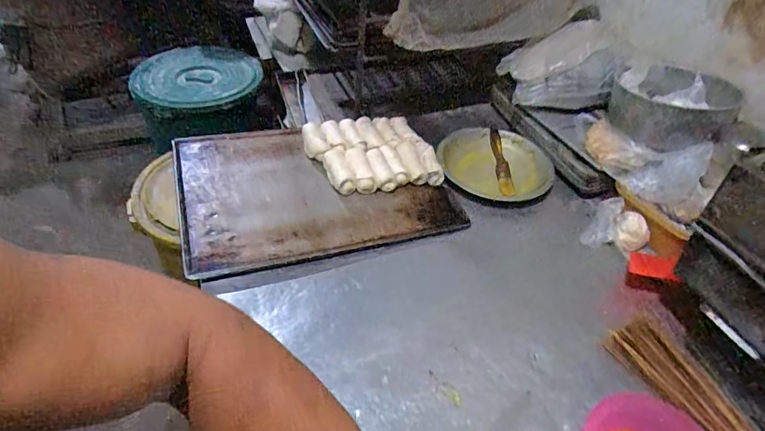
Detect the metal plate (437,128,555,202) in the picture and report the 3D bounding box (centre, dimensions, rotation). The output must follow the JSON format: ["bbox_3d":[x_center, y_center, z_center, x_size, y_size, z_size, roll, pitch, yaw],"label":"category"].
[{"bbox_3d":[0.213,-0.100,0.913,0.213,0.036,0.197,3,43,-3],"label":"metal plate"}]

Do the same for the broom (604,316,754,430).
[{"bbox_3d":[0.404,0.269,0.532,0.060,0.049,0.355,-15,47,-21],"label":"broom"}]

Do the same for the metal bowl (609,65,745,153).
[{"bbox_3d":[0.508,-0.196,0.831,0.183,0.081,0.178,2,43,-2],"label":"metal bowl"}]

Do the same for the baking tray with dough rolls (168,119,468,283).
[{"bbox_3d":[-0.121,-0.061,0.837,0.457,0.066,0.329,-11,46,-17],"label":"baking tray with dough rolls"}]

